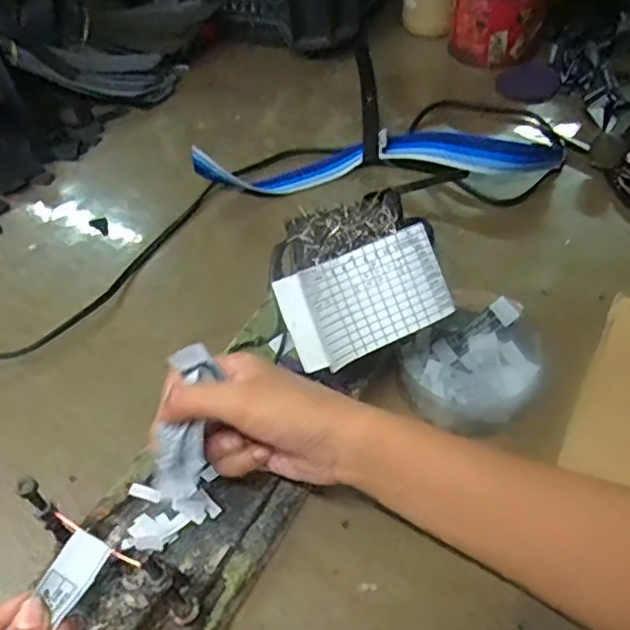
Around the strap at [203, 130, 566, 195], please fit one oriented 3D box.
[{"bbox_3d":[0.058,-0.151,0.606,0.331,0.045,0.067,-1,48,5],"label":"strap"}]

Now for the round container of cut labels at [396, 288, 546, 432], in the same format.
[{"bbox_3d":[0.109,0.031,0.441,0.085,0.043,0.093,-3,48,3],"label":"round container of cut labels"}]

